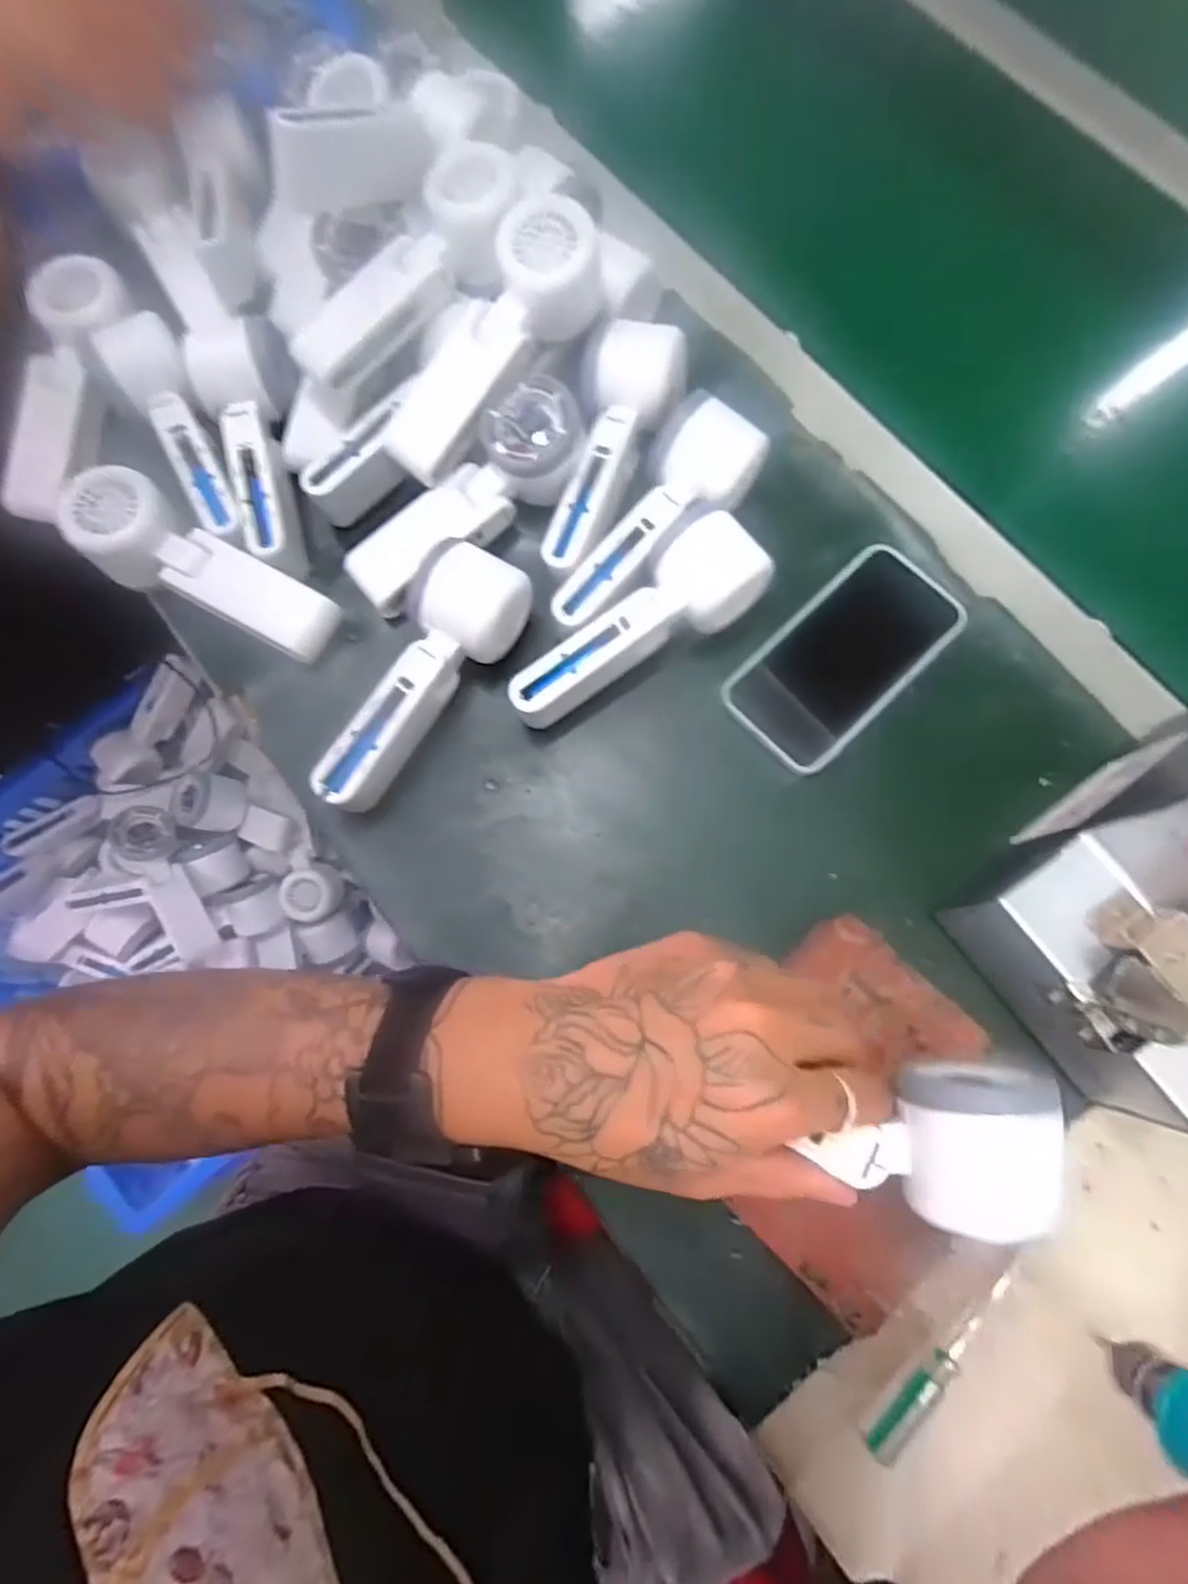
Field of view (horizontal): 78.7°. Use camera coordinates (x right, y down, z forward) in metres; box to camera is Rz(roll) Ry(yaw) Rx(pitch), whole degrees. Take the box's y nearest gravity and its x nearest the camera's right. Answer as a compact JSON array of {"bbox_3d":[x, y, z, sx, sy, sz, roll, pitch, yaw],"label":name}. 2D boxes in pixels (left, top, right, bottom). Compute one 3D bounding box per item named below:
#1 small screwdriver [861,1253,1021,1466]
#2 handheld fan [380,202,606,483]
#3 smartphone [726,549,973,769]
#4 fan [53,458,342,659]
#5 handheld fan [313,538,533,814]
[{"bbox_3d":[0.171,0.271,0.348,0.112,0.008,0.015,-42,79,-9],"label":"small screwdriver"},{"bbox_3d":[-0.059,-0.257,0.422,0.051,0.051,0.168,41,96,10],"label":"handheld fan"},{"bbox_3d":[0.148,-0.081,0.431,0.146,0.012,0.076,-43,79,-9],"label":"smartphone"},{"bbox_3d":[-0.230,-0.129,0.430,0.160,0.040,0.060,29,78,-7],"label":"fan"},{"bbox_3d":[-0.095,-0.060,0.416,0.053,0.057,0.163,25,77,7],"label":"handheld fan"}]

